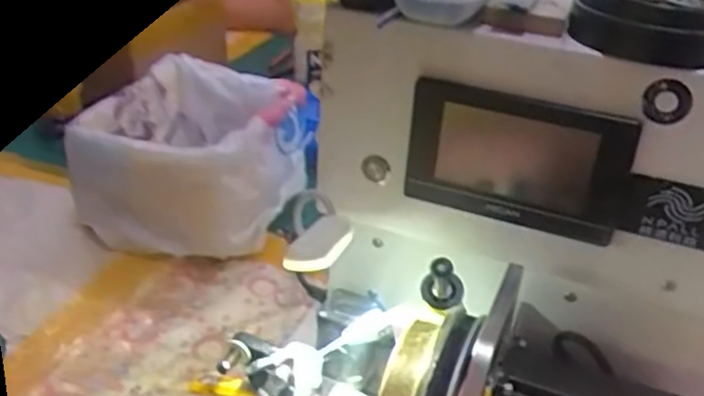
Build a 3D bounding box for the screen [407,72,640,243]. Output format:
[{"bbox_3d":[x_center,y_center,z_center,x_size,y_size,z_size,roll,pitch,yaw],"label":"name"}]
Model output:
[{"bbox_3d":[0.105,-0.026,0.459,0.135,0.085,0.030,17,33,22],"label":"screen"}]

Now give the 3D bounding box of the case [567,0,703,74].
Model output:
[{"bbox_3d":[0.178,-0.106,0.422,0.083,0.035,0.076,2,30,-1],"label":"case"}]

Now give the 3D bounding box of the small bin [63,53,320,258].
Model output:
[{"bbox_3d":[-0.182,-0.059,0.897,0.200,0.134,0.275,6,30,5],"label":"small bin"}]

